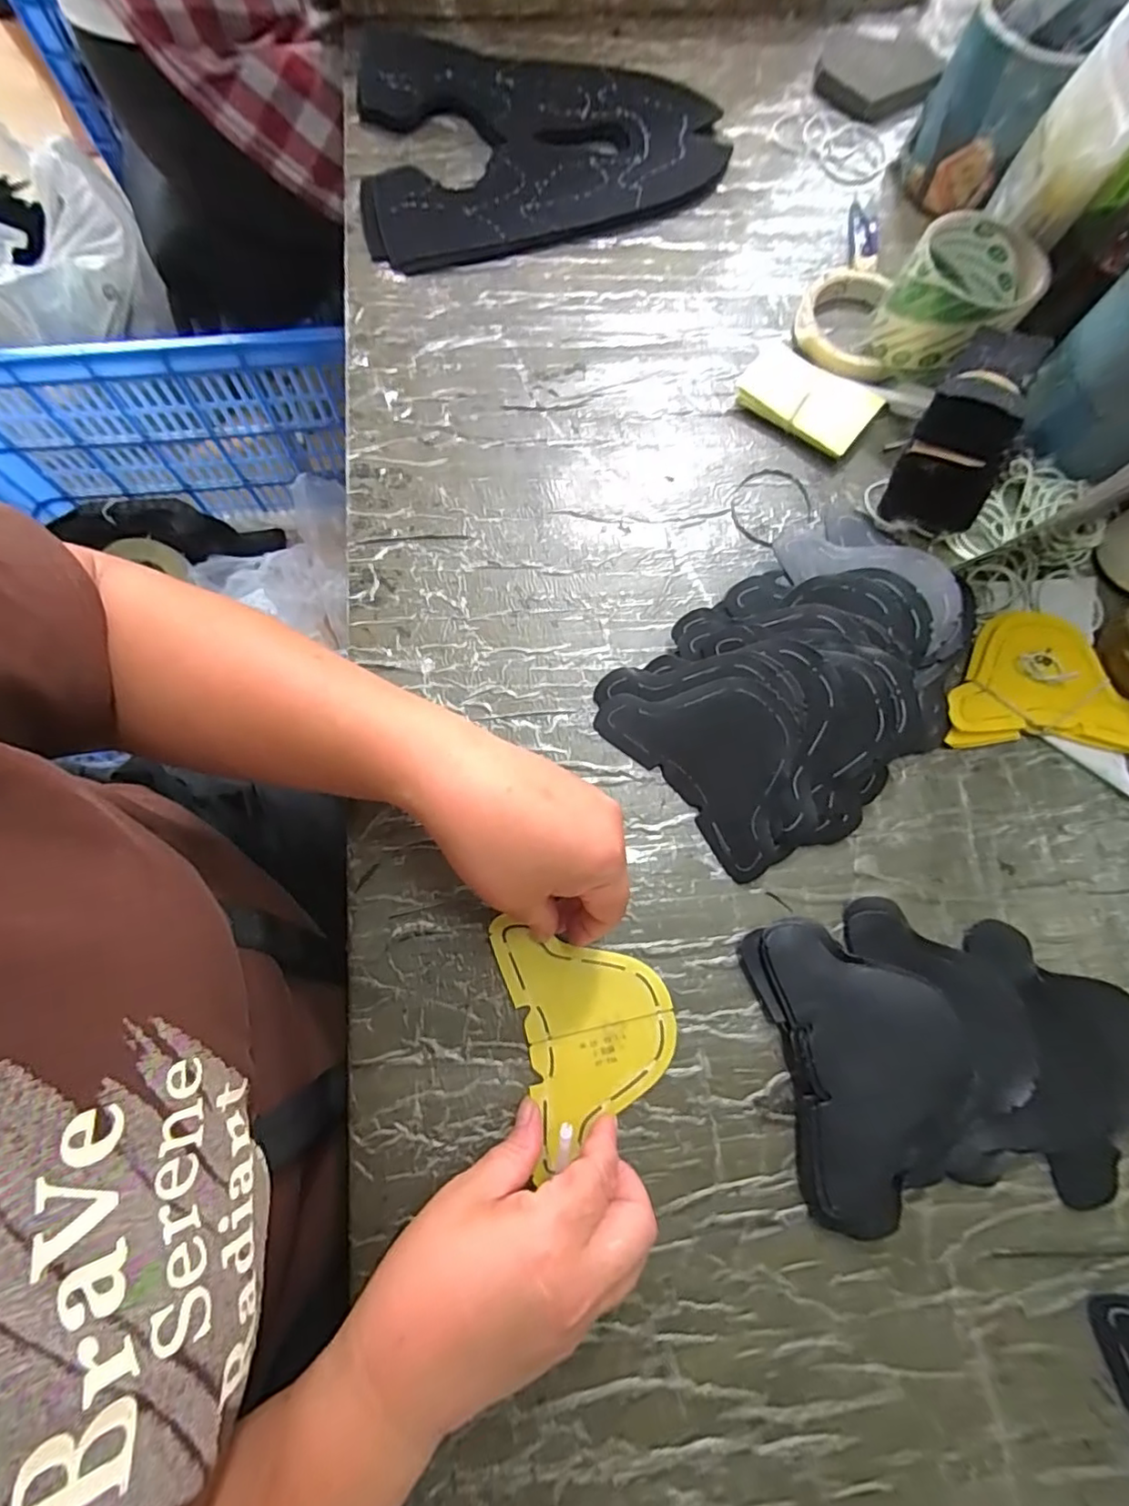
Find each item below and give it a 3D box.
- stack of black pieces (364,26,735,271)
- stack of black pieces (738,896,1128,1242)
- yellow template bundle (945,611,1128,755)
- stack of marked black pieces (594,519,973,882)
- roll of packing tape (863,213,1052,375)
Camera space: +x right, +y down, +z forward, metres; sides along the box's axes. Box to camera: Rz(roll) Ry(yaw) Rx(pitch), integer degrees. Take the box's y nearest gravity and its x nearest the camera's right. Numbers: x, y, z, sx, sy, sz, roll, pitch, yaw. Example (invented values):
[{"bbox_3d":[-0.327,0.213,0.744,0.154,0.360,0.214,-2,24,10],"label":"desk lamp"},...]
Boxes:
[{"bbox_3d":[-0.030,-0.528,0.504,0.305,0.022,0.246,-17,76,-6],"label":"stack of black pieces"},{"bbox_3d":[0.218,0.163,0.325,0.211,0.018,0.151,-4,75,-3],"label":"stack of black pieces"},{"bbox_3d":[0.314,-0.048,0.392,0.131,0.013,0.093,3,75,-1],"label":"yellow template bundle"},{"bbox_3d":[0.147,-0.043,0.362,0.212,0.046,0.155,-39,80,-11],"label":"stack of marked black pieces"},{"bbox_3d":[0.277,-0.318,0.427,0.084,0.077,0.086,0,75,-2],"label":"roll of packing tape"}]

